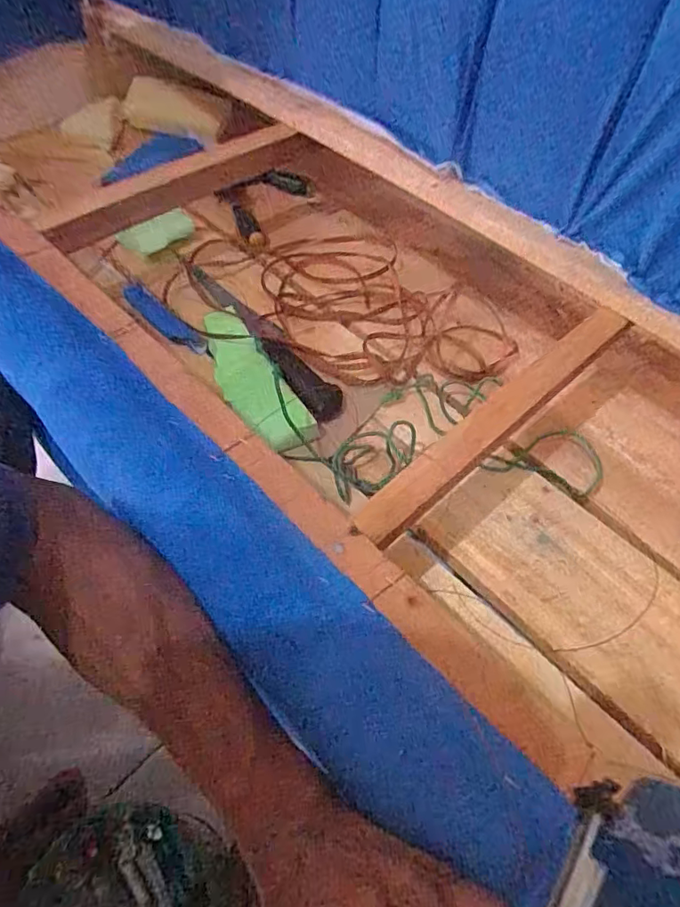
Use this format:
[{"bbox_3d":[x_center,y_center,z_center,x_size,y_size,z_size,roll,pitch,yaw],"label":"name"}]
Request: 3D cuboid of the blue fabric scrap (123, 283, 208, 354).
[{"bbox_3d":[-0.221,-0.170,0.650,0.142,0.023,0.036,39,61,21],"label":"blue fabric scrap"}]

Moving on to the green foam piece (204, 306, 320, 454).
[{"bbox_3d":[-0.105,-0.090,0.582,0.068,0.053,0.212,-25,60,-20],"label":"green foam piece"}]

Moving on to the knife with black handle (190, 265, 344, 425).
[{"bbox_3d":[-0.093,-0.154,0.645,0.053,0.029,0.315,-28,61,-21],"label":"knife with black handle"}]

